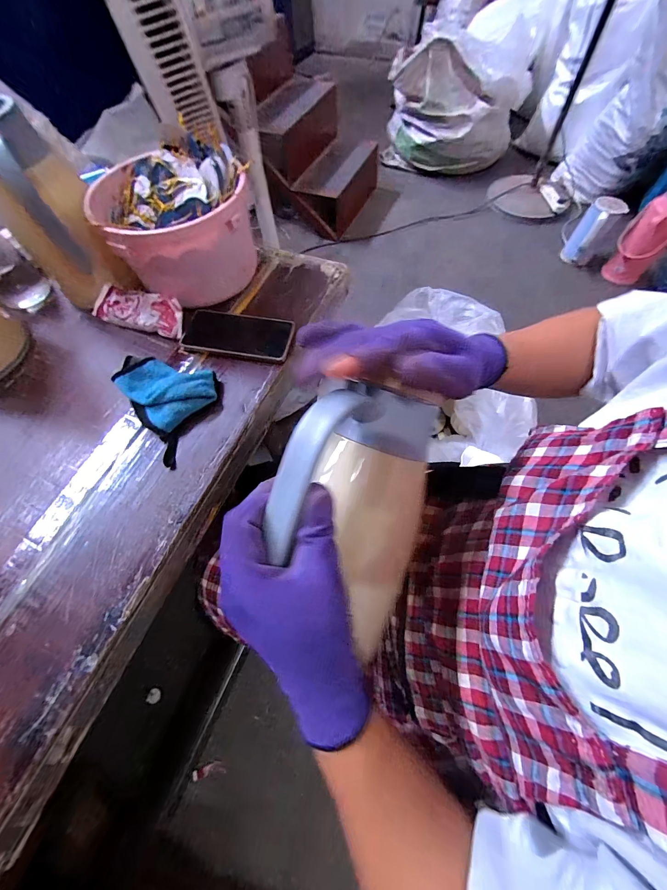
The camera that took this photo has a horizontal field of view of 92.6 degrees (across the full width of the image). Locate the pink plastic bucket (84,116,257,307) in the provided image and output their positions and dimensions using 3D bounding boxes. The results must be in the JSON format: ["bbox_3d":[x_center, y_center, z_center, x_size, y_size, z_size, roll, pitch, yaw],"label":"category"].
[{"bbox_3d":[-0.240,-0.348,0.503,0.214,0.141,0.215,-27,66,-10],"label":"pink plastic bucket"}]

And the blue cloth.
[{"bbox_3d":[-0.249,-0.061,0.433,0.153,0.034,0.141,19,67,11],"label":"blue cloth"}]

